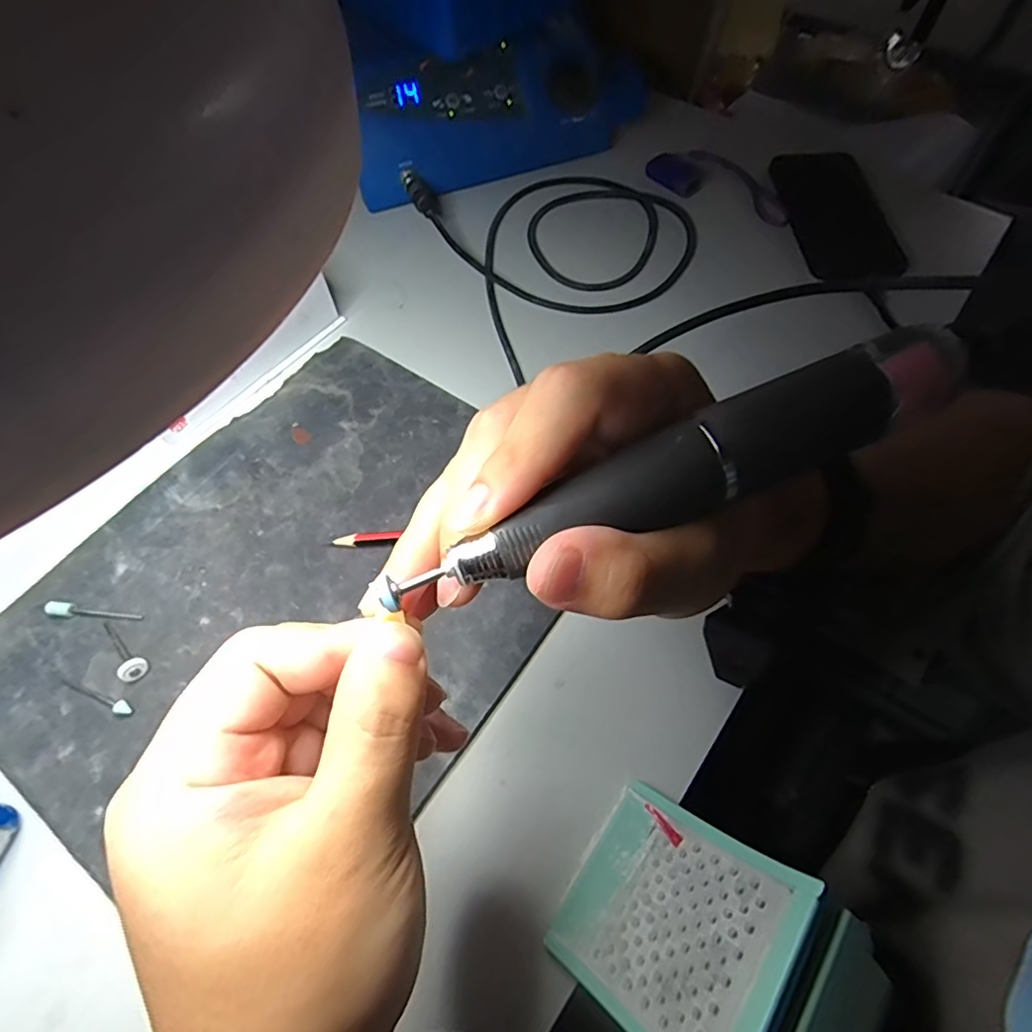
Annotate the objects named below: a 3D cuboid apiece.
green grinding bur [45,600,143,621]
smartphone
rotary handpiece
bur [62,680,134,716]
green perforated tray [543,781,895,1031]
[{"bbox_3d":[-0.222,0.051,0.295,0.049,0.006,0.008,7,62,3],"label":"green grinding bur"},{"bbox_3d":[0.256,-0.245,0.451,0.077,0.016,0.136,-7,71,-2],"label":"smartphone"},{"bbox_3d":[0.050,-0.013,0.150,0.143,0.024,0.022,-23,64,-6],"label":"rotary handpiece"},{"bbox_3d":[-0.207,0.089,0.275,0.044,0.007,0.007,18,62,8],"label":"bur"},{"bbox_3d":[0.064,0.152,0.203,0.081,0.073,0.075,34,66,16],"label":"green perforated tray"}]

